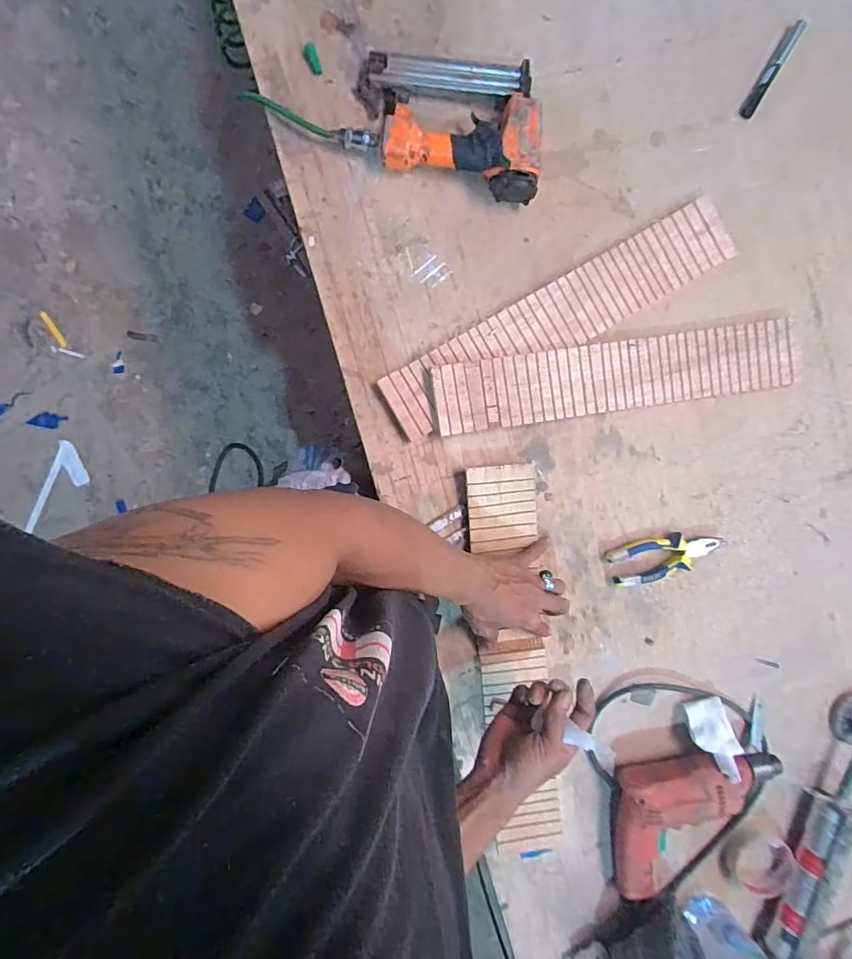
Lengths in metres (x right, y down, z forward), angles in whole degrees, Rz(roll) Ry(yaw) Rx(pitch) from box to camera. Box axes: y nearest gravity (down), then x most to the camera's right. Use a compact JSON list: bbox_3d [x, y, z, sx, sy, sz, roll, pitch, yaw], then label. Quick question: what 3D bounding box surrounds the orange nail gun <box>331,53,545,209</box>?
[{"bbox_3d":[0.030,-0.460,0.635,0.255,0.059,0.168,15,89,-6],"label":"orange nail gun"}]

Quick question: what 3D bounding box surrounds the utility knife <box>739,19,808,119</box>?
[{"bbox_3d":[0.471,-0.555,0.692,0.019,0.025,0.142,33,87,-5],"label":"utility knife"}]

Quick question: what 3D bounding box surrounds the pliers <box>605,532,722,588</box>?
[{"bbox_3d":[0.329,0.107,0.697,0.157,0.020,0.059,-12,94,-5],"label":"pliers"}]

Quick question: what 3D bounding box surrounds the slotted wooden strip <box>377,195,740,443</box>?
[{"bbox_3d":[0.176,-0.214,0.675,0.505,0.027,0.094,-30,95,-3],"label":"slotted wooden strip"}]

